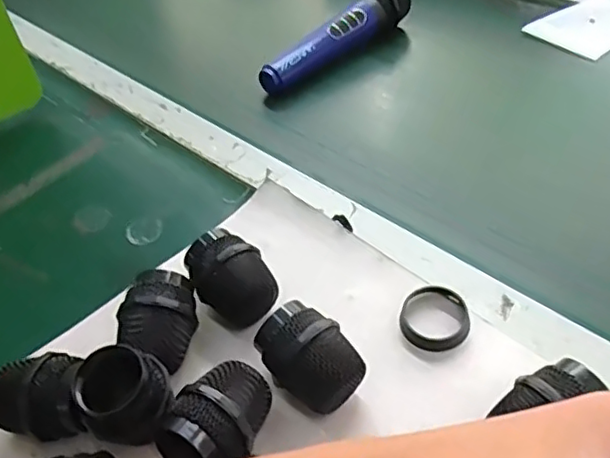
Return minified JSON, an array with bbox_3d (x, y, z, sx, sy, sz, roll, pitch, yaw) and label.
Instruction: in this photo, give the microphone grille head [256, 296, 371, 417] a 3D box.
[{"bbox_3d":[0.002,0.076,0.359,0.056,0.048,0.042,30,56,30],"label":"microphone grille head"}]

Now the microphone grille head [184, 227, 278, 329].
[{"bbox_3d":[-0.049,0.032,0.408,0.048,0.046,0.054,-25,48,-18],"label":"microphone grille head"}]

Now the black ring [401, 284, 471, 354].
[{"bbox_3d":[0.083,0.056,0.395,0.042,0.012,0.047,1,46,7],"label":"black ring"}]

